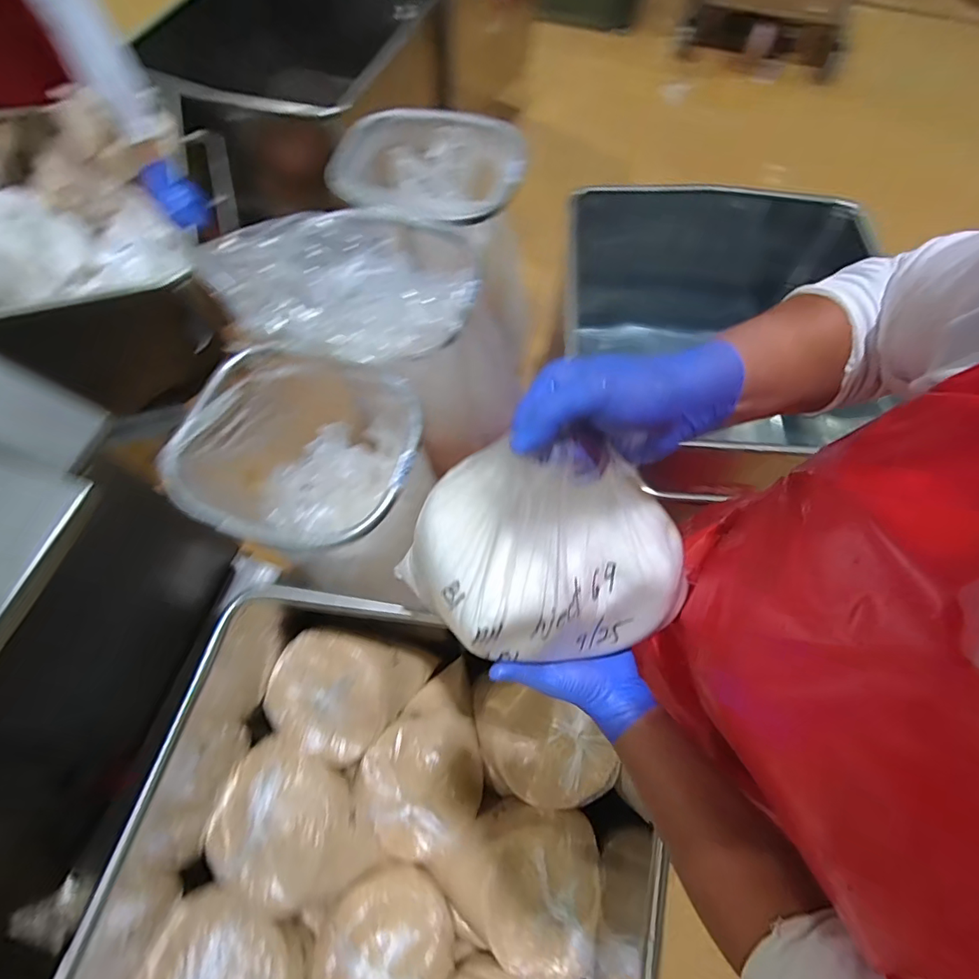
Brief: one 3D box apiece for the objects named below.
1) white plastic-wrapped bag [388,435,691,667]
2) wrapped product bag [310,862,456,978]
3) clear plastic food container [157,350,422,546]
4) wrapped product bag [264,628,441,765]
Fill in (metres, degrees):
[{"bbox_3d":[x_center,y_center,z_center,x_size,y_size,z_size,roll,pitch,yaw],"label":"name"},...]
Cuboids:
[{"bbox_3d":[0.044,0.050,0.407,0.223,0.137,0.144,-5,66,-3],"label":"white plastic-wrapped bag"},{"bbox_3d":[-0.177,0.746,0.789,0.197,0.109,0.229,35,70,14],"label":"wrapped product bag"},{"bbox_3d":[-0.275,-0.033,0.793,0.330,0.217,0.315,32,69,13],"label":"clear plastic food container"},{"bbox_3d":[-0.269,0.371,0.928,0.235,0.139,0.247,25,68,10],"label":"wrapped product bag"}]

